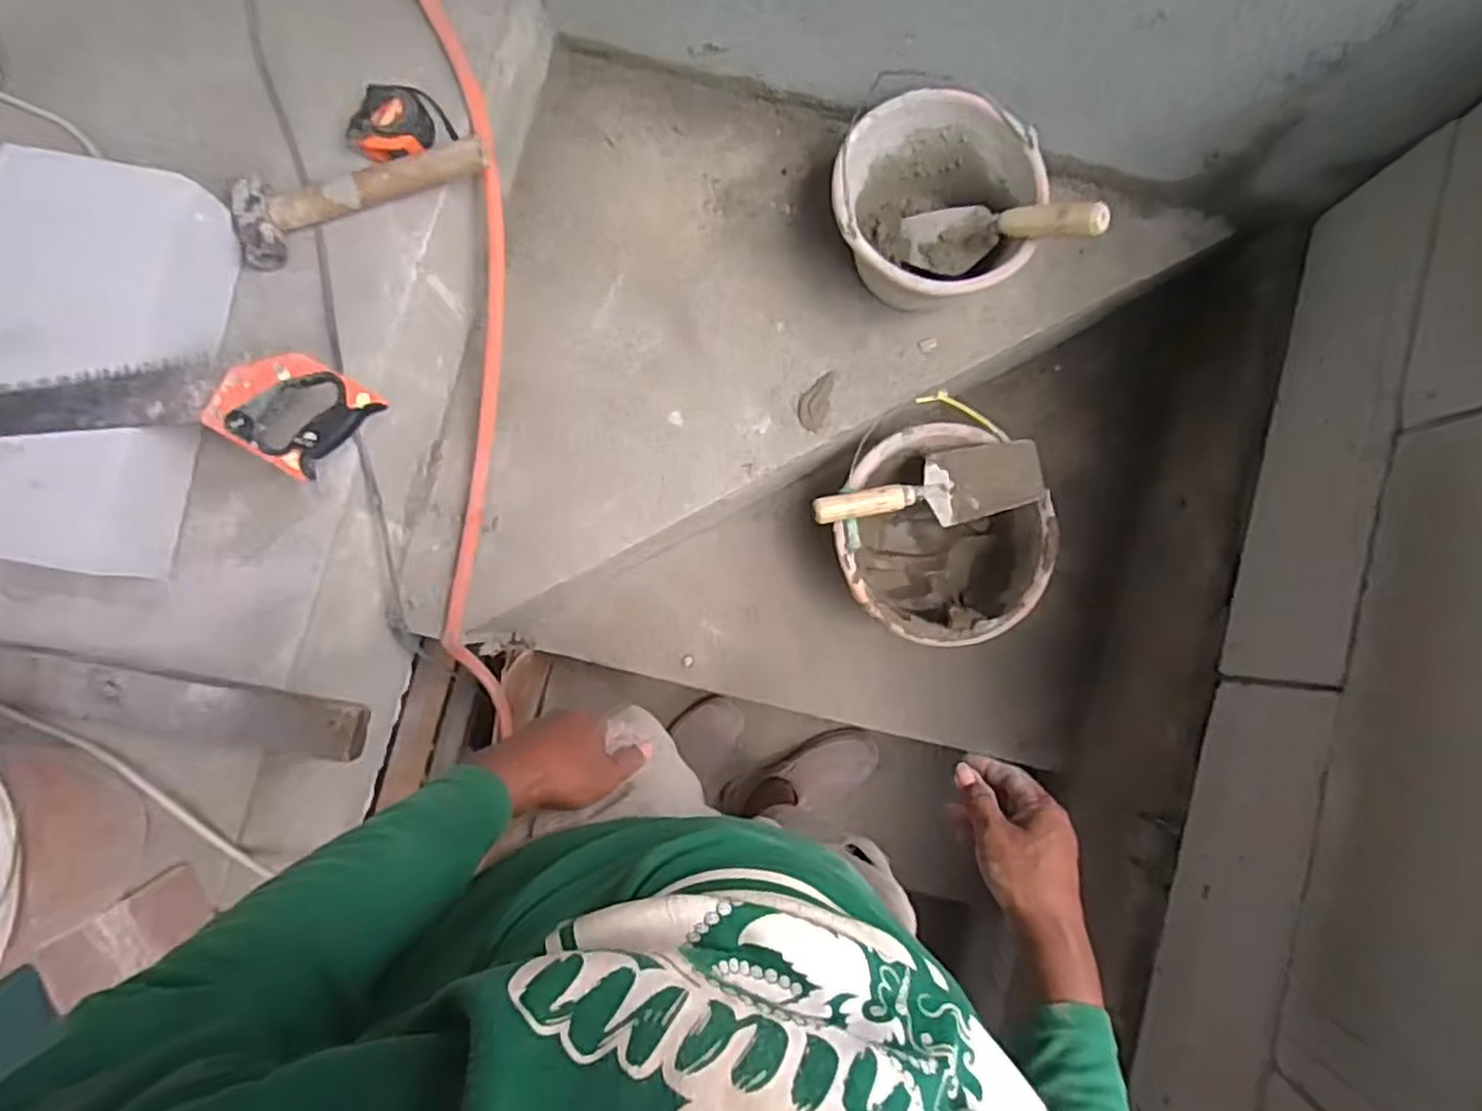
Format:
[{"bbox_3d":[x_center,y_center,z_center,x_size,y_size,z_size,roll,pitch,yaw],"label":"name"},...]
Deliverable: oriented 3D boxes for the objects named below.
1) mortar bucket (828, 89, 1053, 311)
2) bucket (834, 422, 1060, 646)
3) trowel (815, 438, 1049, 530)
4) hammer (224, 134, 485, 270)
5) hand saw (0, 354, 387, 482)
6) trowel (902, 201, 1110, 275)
[{"bbox_3d":[0.231,-0.415,0.949,0.229,0.174,0.229,0,86,2],"label":"mortar bucket"},{"bbox_3d":[0.270,-0.019,1.098,0.267,0.230,0.282,0,86,2],"label":"bucket"},{"bbox_3d":[0.246,-0.082,0.978,0.299,0.050,0.093,-16,85,1],"label":"trowel"},{"bbox_3d":[-0.434,-0.419,0.853,0.296,0.041,0.091,-22,85,0],"label":"hammer"},{"bbox_3d":[-0.648,-0.142,0.767,0.552,0.041,0.112,0,86,2],"label":"hand saw"},{"bbox_3d":[0.303,-0.391,0.893,0.078,0.261,0.083,-7,105,-25],"label":"trowel"}]

